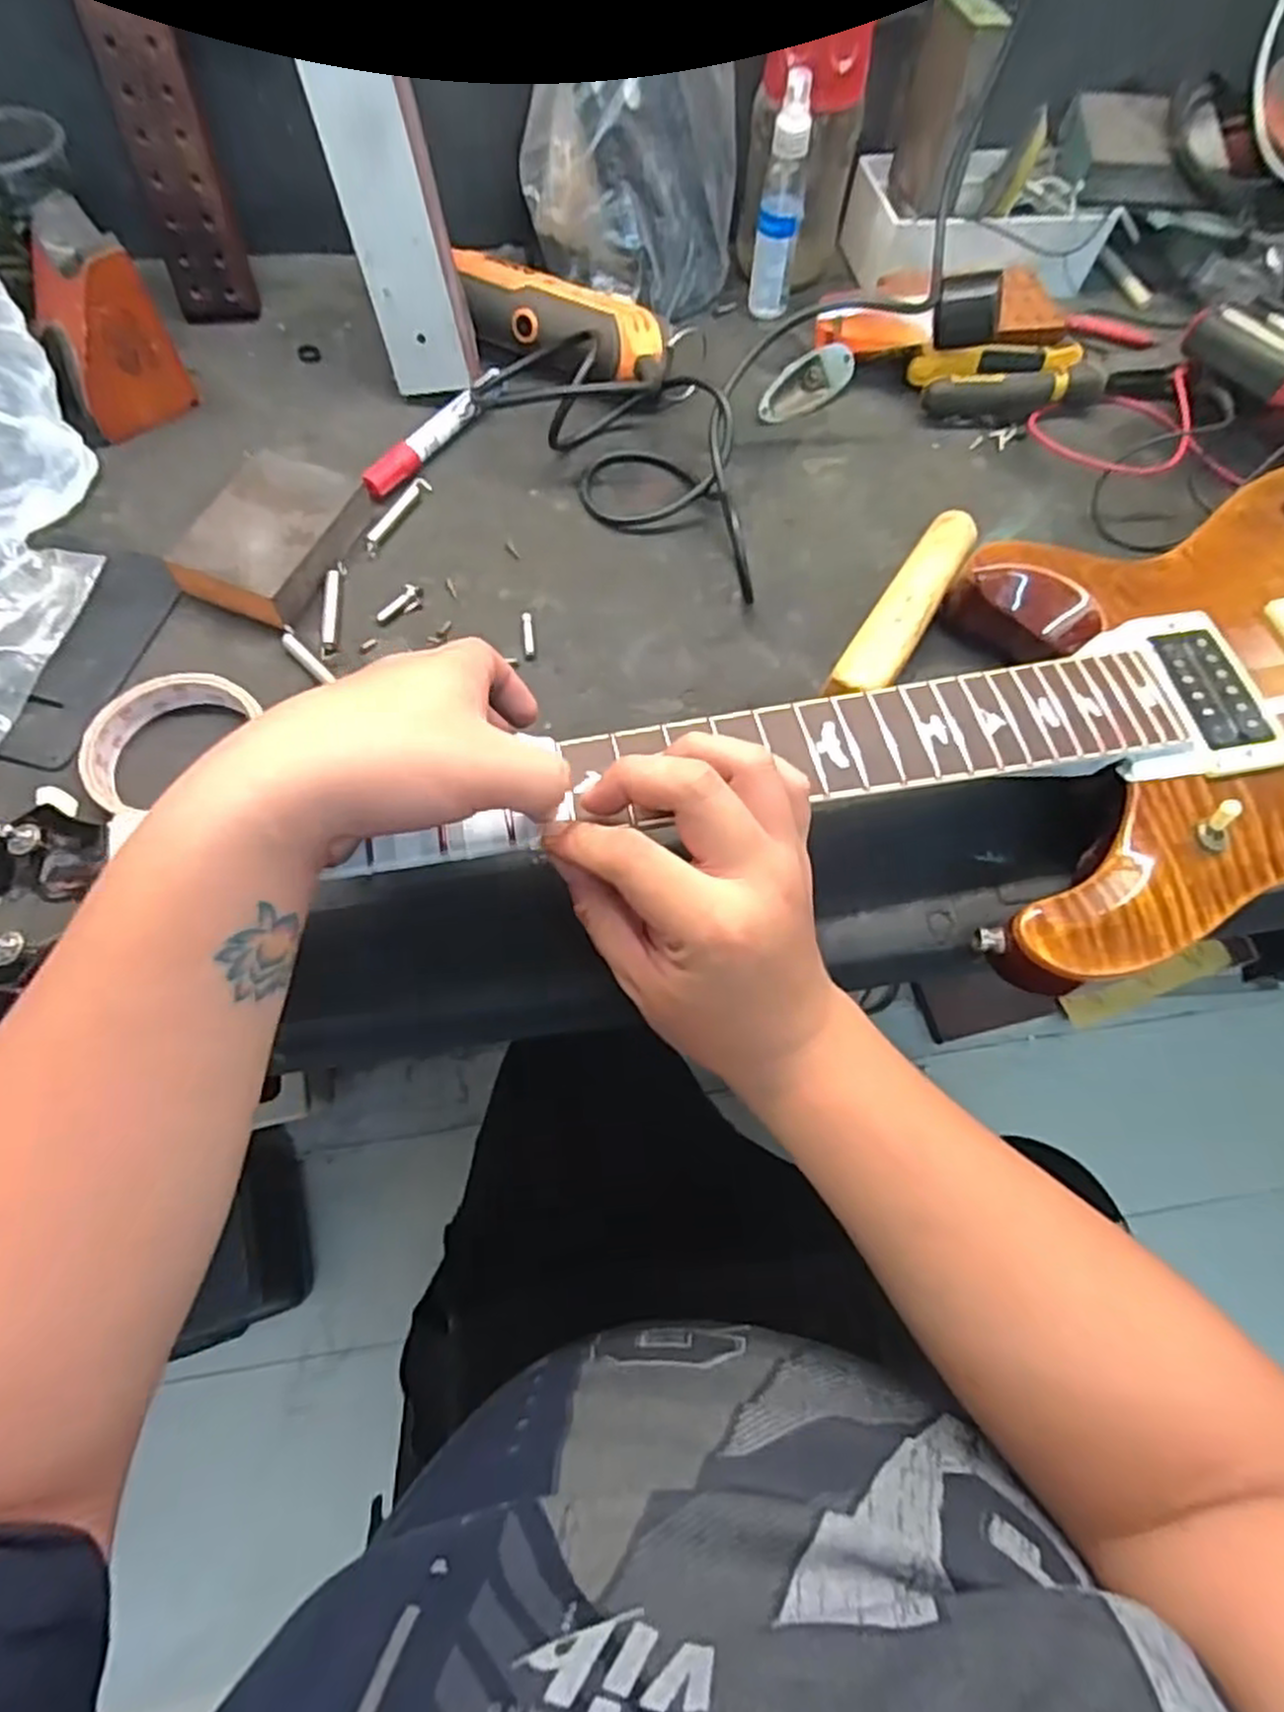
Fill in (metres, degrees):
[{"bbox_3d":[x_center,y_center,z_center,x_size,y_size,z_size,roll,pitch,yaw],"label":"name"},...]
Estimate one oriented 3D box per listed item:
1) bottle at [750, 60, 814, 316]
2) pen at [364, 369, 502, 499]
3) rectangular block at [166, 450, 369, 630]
[{"bbox_3d":[0.096,-0.445,0.538,0.029,0.132,0.026,10,65,2],"label":"bottle"},{"bbox_3d":[-0.131,-0.277,0.509,0.015,0.014,0.136,28,67,10],"label":"pen"},{"bbox_3d":[-0.215,-0.187,0.458,0.073,0.021,0.106,21,66,7],"label":"rectangular block"}]

